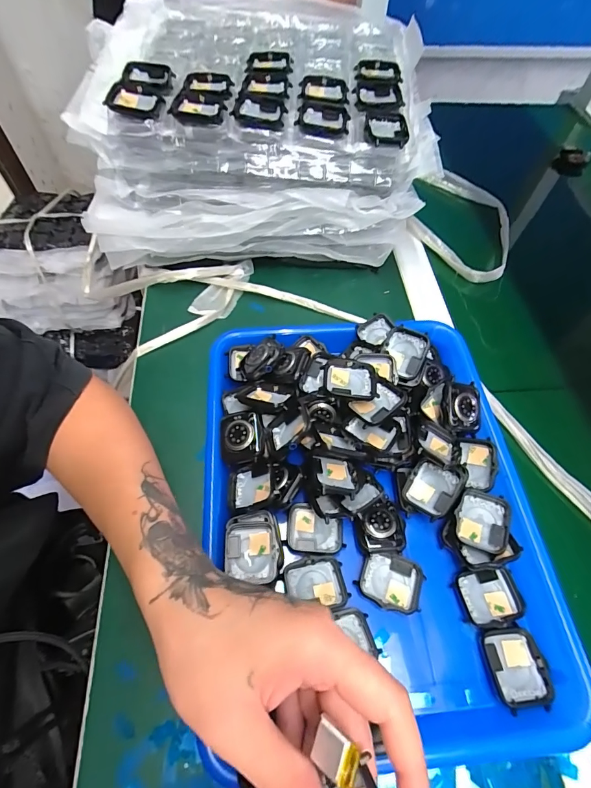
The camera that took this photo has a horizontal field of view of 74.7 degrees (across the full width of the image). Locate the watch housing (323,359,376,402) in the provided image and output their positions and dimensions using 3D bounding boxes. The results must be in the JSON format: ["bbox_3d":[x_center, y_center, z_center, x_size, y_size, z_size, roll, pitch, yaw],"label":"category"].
[{"bbox_3d":[0.045,-0.011,0.323,0.043,0.009,0.036,7,60,1],"label":"watch housing"}]

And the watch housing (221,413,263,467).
[{"bbox_3d":[-0.044,0.035,0.316,0.034,0.015,0.041,-5,59,-5],"label":"watch housing"}]

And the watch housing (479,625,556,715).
[{"bbox_3d":[0.150,0.186,0.264,0.037,0.012,0.044,-6,59,-6],"label":"watch housing"}]

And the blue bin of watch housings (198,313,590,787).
[{"bbox_3d":[0.057,0.073,0.307,0.250,0.058,0.327,-3,59,-3],"label":"blue bin of watch housings"}]

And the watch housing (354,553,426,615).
[{"bbox_3d":[0.071,0.140,0.290,0.045,0.011,0.037,18,60,9],"label":"watch housing"}]

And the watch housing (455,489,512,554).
[{"bbox_3d":[0.143,0.099,0.301,0.037,0.017,0.042,18,60,9],"label":"watch housing"}]

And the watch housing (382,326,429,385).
[{"bbox_3d":[0.096,-0.033,0.343,0.037,0.009,0.049,13,91,20],"label":"watch housing"}]

